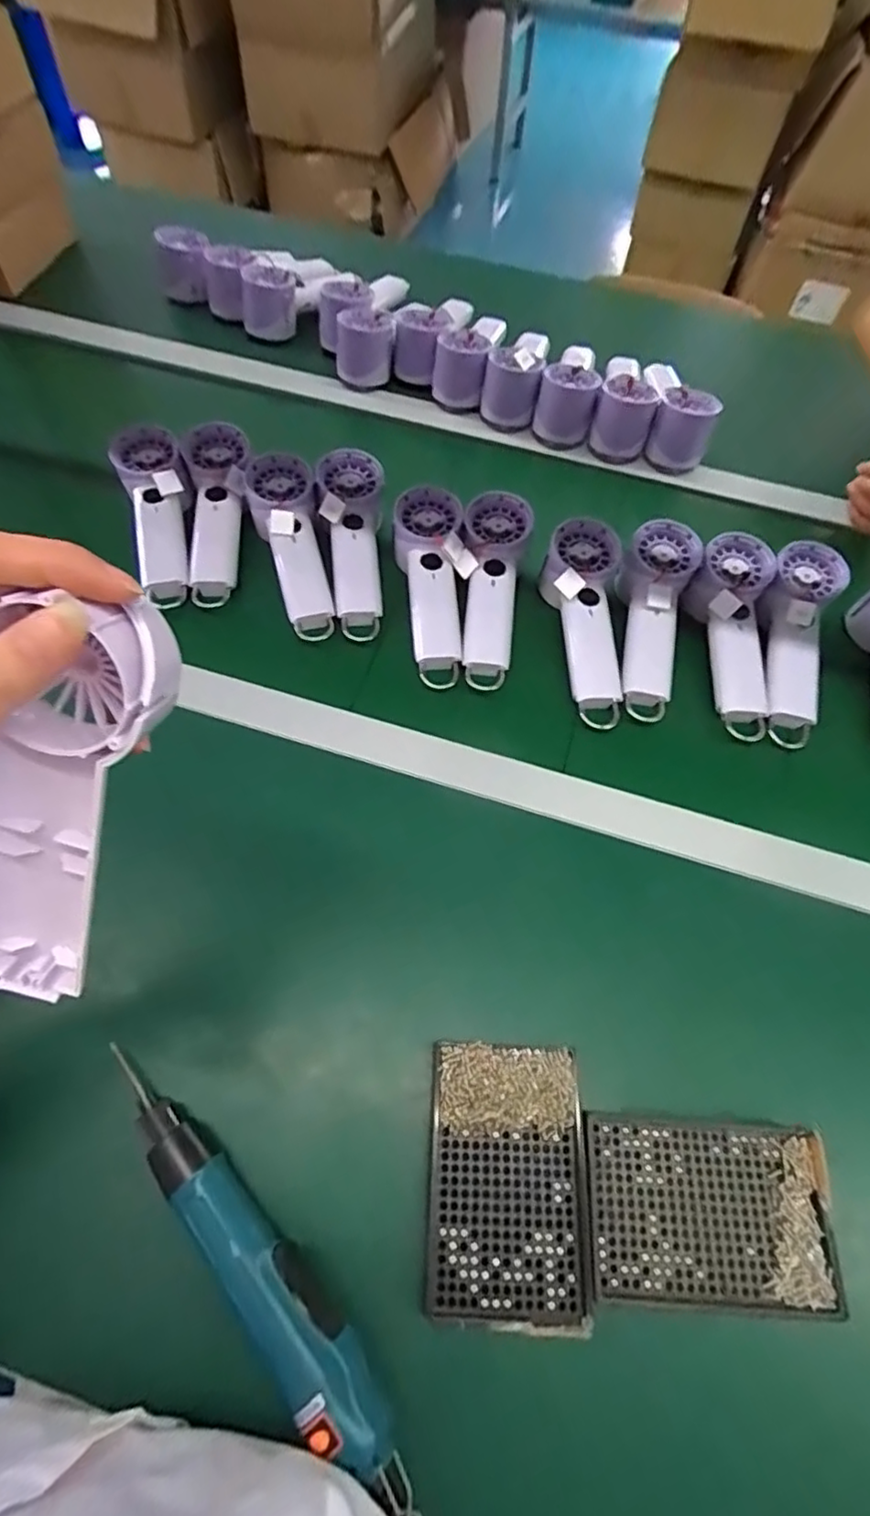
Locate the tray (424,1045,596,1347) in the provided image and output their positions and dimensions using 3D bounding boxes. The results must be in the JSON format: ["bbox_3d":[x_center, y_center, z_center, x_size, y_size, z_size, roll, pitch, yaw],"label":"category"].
[{"bbox_3d":[0.042,0.240,0.359,0.088,0.017,0.135,4,61,-1],"label":"tray"}]

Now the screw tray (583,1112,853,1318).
[{"bbox_3d":[0.158,0.260,0.360,0.137,0.015,0.089,4,61,-1],"label":"screw tray"}]

